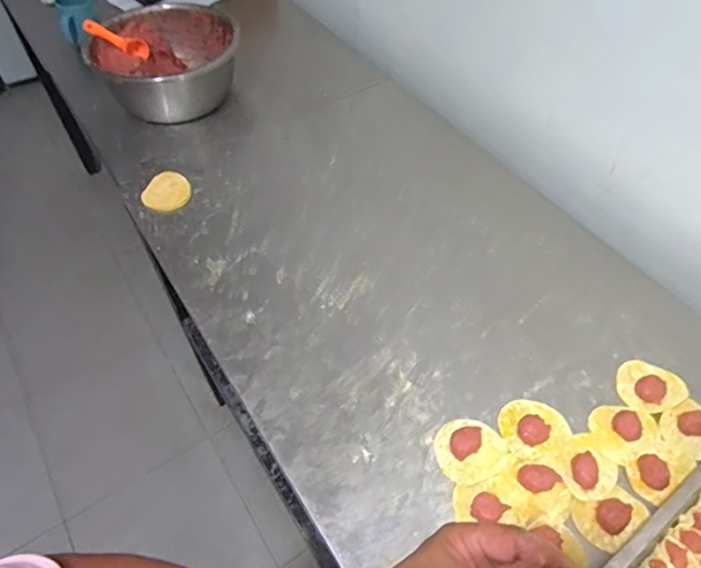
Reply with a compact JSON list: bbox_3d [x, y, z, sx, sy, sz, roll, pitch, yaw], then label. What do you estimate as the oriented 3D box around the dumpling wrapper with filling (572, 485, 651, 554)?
[{"bbox_3d":[0.291,0.259,0.608,0.076,0.013,0.059,-31,58,-22],"label":"dumpling wrapper with filling"}]

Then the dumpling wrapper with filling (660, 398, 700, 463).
[{"bbox_3d":[0.420,0.177,0.664,0.070,0.014,0.060,-29,57,-21],"label":"dumpling wrapper with filling"}]

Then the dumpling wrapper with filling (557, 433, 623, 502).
[{"bbox_3d":[0.278,0.214,0.636,0.068,0.011,0.067,0,52,0],"label":"dumpling wrapper with filling"}]

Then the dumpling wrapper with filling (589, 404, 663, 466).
[{"bbox_3d":[0.337,0.177,0.665,0.083,0.024,0.069,-26,56,-19],"label":"dumpling wrapper with filling"}]

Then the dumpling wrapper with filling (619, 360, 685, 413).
[{"bbox_3d":[0.386,0.131,0.701,0.075,0.011,0.073,0,52,0],"label":"dumpling wrapper with filling"}]

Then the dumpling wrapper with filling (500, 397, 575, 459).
[{"bbox_3d":[0.228,0.176,0.669,0.084,0.010,0.073,-6,52,-4],"label":"dumpling wrapper with filling"}]

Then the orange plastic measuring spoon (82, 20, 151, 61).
[{"bbox_3d":[-0.438,-0.462,1.018,0.029,0.135,0.040,47,111,33],"label":"orange plastic measuring spoon"}]

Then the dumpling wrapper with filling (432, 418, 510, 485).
[{"bbox_3d":[0.144,0.199,0.653,0.082,0.007,0.076,0,52,0],"label":"dumpling wrapper with filling"}]

